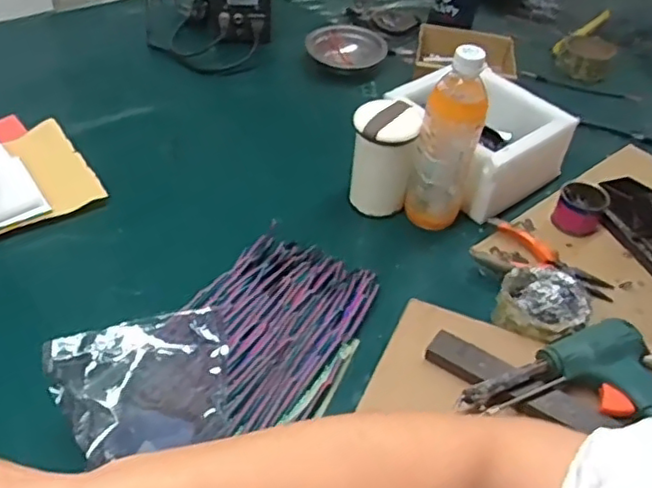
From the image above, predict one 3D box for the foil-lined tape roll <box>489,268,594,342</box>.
[{"bbox_3d":[0.208,0.057,0.610,0.079,0.039,0.084,4,42,-3],"label":"foil-lined tape roll"}]

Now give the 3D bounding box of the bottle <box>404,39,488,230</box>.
[{"bbox_3d":[0.133,-0.114,0.688,0.066,0.205,0.056,17,43,11],"label":"bottle"}]

